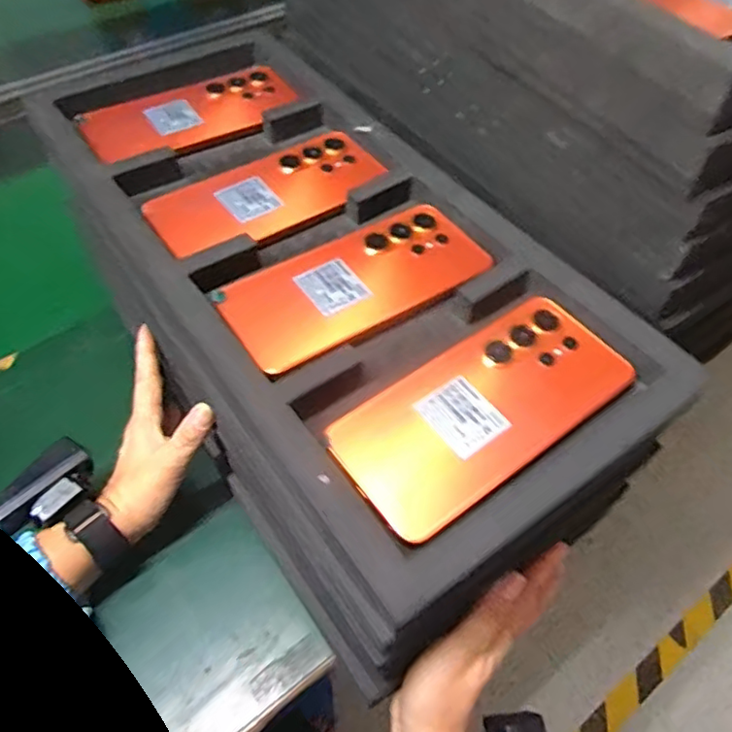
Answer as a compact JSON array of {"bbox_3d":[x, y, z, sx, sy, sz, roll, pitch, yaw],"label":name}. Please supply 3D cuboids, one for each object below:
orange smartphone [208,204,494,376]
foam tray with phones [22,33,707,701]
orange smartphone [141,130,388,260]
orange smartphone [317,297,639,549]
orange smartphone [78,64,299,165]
[{"bbox_3d":[-0.005,-0.054,0.387,0.168,0.008,0.076,-27,58,-20],"label":"orange smartphone"},{"bbox_3d":[-0.022,-0.081,0.429,0.276,0.065,0.488,-27,58,-20],"label":"foam tray with phones"},{"bbox_3d":[-0.069,-0.125,0.436,0.165,0.008,0.074,-29,58,-21],"label":"orange smartphone"},{"bbox_3d":[0.065,0.021,0.331,0.166,0.009,0.079,-30,59,-22],"label":"orange smartphone"},{"bbox_3d":[-0.137,-0.204,0.487,0.170,0.016,0.080,-30,59,-21],"label":"orange smartphone"}]

